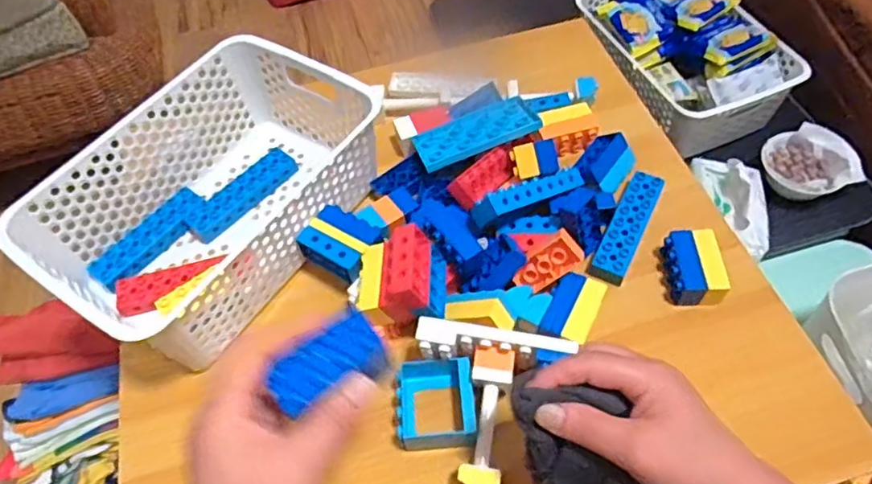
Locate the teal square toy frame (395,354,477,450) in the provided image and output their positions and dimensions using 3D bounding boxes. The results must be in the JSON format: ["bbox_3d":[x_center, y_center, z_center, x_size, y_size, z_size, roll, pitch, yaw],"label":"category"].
[{"bbox_3d":[-0.001,0.130,0.491,0.064,0.026,0.071,-4,57,1],"label":"teal square toy frame"}]

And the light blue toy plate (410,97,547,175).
[{"bbox_3d":[0.042,-0.115,0.629,0.127,0.007,0.061,-24,50,0],"label":"light blue toy plate"}]

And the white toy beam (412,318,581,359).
[{"bbox_3d":[0.047,0.081,0.483,0.123,0.021,0.025,4,57,7],"label":"white toy beam"}]

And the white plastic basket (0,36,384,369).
[{"bbox_3d":[-0.209,-0.043,0.576,0.203,0.108,0.303,29,63,20],"label":"white plastic basket"}]

